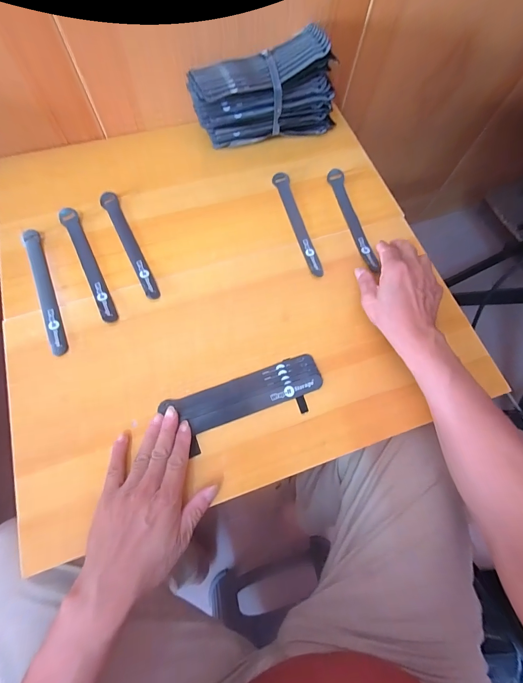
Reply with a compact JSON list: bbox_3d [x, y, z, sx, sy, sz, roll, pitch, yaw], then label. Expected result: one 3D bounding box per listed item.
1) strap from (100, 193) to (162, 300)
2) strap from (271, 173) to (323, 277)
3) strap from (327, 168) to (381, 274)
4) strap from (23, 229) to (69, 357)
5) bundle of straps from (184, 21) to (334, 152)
[{"bbox_3d":[-0.190,-0.140,0.451,0.023,0.008,0.193,-25,73,-11],"label":"strap"},{"bbox_3d":[0.055,-0.183,0.482,0.022,0.007,0.193,-15,71,-3],"label":"strap"},{"bbox_3d":[0.142,-0.190,0.489,0.024,0.011,0.198,-14,70,0],"label":"strap"},{"bbox_3d":[-0.289,-0.070,0.419,0.021,0.008,0.193,-22,72,-10],"label":"strap"},{"bbox_3d":[0.006,-0.380,0.491,0.228,0.118,0.070,-17,71,-9],"label":"bundle of straps"}]

